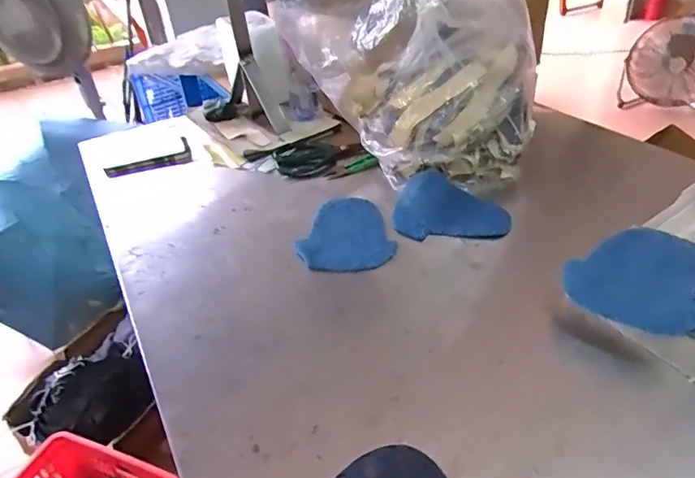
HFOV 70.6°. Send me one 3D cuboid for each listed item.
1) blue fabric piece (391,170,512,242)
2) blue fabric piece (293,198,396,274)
[{"bbox_3d":[0.140,-0.047,0.666,0.147,0.026,0.123,1,36,10],"label":"blue fabric piece"},{"bbox_3d":[-0.009,-0.012,0.651,0.118,0.013,0.160,-12,36,-9],"label":"blue fabric piece"}]

